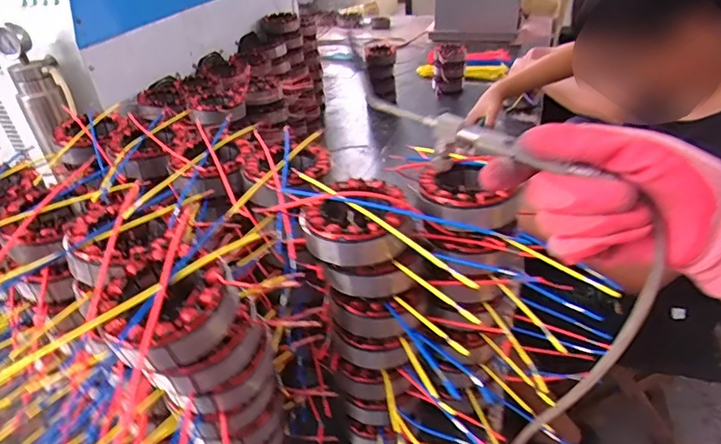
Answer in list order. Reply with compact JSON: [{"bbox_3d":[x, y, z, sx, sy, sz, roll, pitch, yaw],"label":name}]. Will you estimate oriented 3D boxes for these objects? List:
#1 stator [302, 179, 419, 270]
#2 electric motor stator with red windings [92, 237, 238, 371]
[{"bbox_3d":[-0.001,0.001,0.389,0.088,0.042,0.095,-3,35,2],"label":"stator"},{"bbox_3d":[-0.134,0.058,0.331,0.089,0.036,0.084,15,39,25],"label":"electric motor stator with red windings"}]

